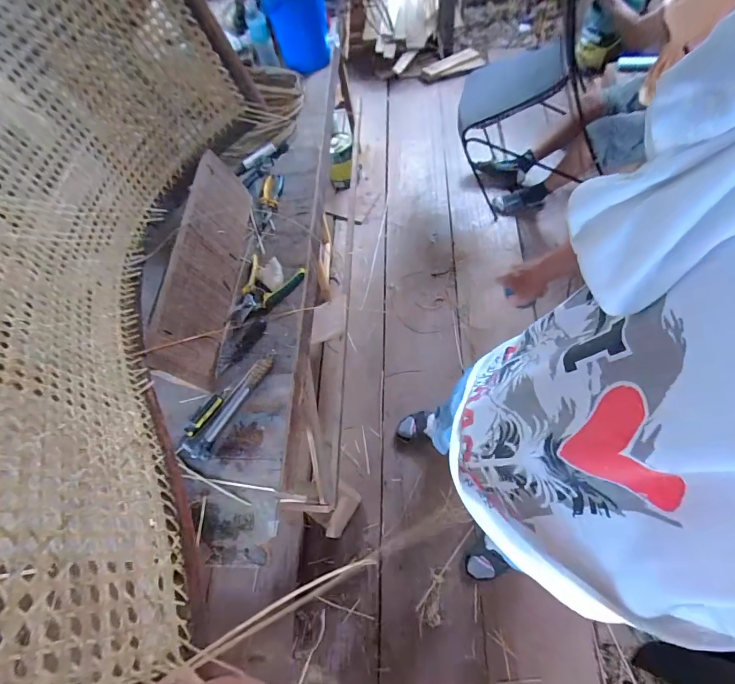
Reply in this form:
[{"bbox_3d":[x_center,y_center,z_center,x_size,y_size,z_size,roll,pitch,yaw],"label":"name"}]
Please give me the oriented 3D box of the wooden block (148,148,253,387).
[{"bbox_3d":[-0.347,-0.163,0.790,0.050,0.168,0.513,-10,64,23],"label":"wooden block"}]

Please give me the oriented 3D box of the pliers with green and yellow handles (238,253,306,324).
[{"bbox_3d":[-0.222,-0.110,0.816,0.127,0.018,0.148,17,67,16],"label":"pliers with green and yellow handles"}]

